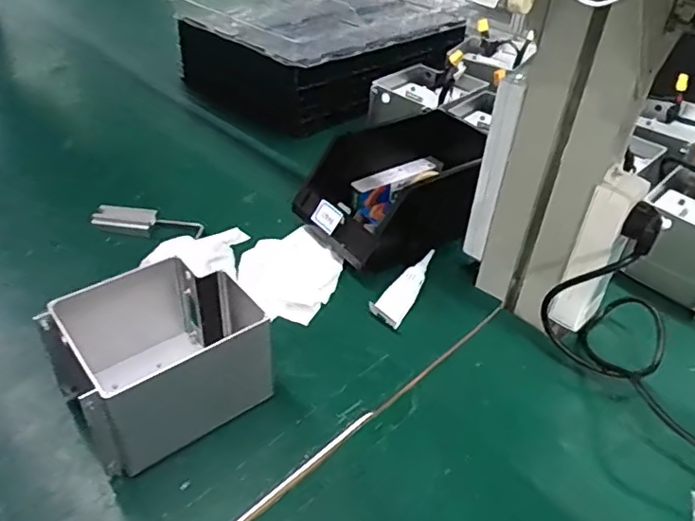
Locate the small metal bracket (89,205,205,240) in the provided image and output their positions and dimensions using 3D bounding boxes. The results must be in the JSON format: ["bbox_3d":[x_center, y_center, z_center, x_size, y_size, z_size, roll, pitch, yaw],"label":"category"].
[{"bbox_3d":[-0.252,-0.050,0.749,0.137,0.027,0.028,8,39,3],"label":"small metal bracket"}]

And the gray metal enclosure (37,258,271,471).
[{"bbox_3d":[-0.168,0.087,0.530,0.152,0.106,0.134,-23,46,-31],"label":"gray metal enclosure"}]

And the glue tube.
[{"bbox_3d":[0.069,0.029,0.695,0.036,0.014,0.127,21,41,19],"label":"glue tube"}]

